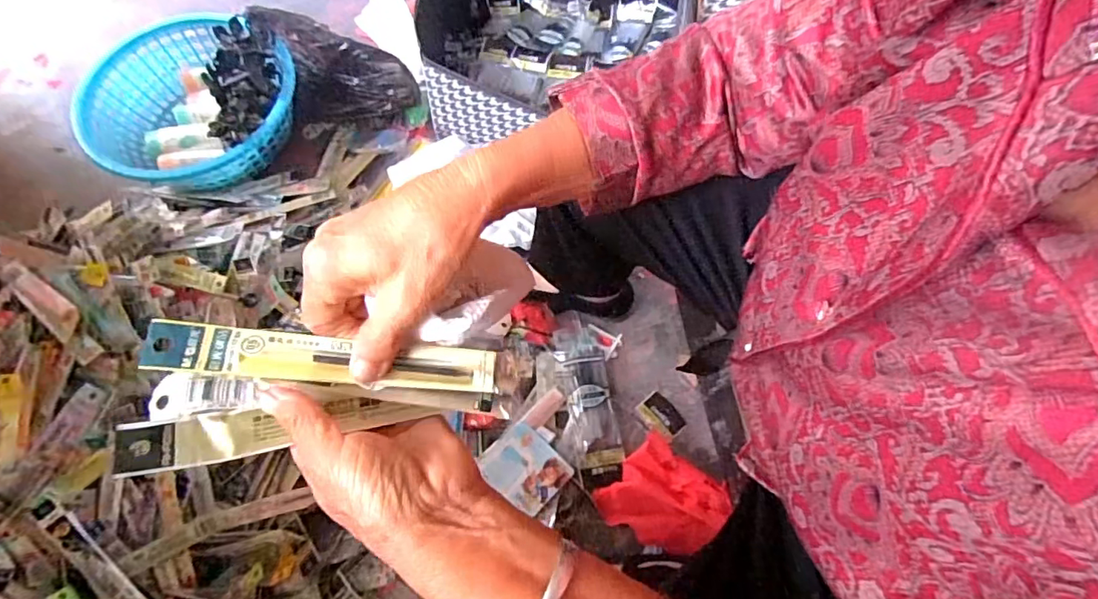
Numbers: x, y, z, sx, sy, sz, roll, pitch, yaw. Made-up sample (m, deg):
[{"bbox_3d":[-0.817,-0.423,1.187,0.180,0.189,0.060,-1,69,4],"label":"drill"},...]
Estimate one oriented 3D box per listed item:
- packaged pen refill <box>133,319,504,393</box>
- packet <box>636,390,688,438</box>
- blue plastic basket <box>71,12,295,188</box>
[{"bbox_3d":[-0.117,0.032,0.279,0.174,0.005,0.025,6,70,-10],"label":"packaged pen refill"},{"bbox_3d":[0.157,0.163,0.734,0.043,0.008,0.062,-36,73,-12],"label":"packet"},{"bbox_3d":[-0.571,-0.307,0.866,0.314,0.142,0.301,0,69,1],"label":"blue plastic basket"}]

